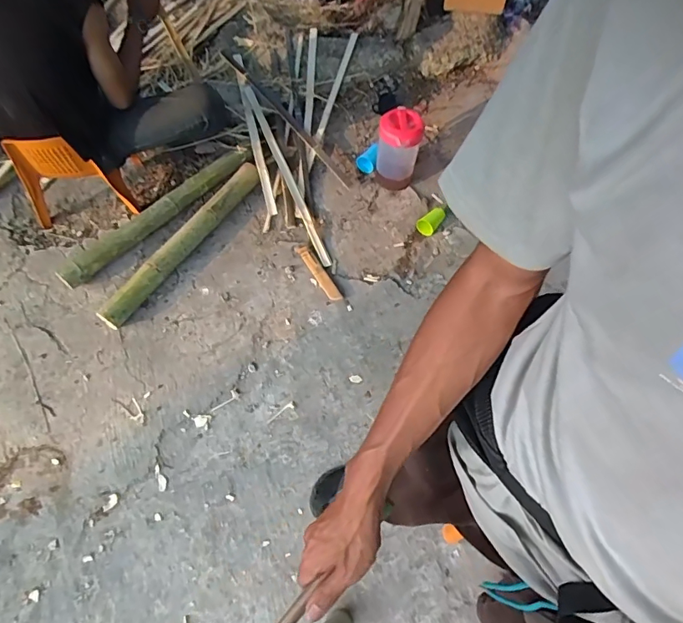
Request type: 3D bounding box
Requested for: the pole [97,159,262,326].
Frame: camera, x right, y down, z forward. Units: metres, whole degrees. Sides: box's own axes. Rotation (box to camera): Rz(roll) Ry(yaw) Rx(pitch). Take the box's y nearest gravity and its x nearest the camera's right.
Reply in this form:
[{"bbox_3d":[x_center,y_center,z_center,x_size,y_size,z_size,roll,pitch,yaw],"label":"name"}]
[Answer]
[{"bbox_3d":[-0.549,-0.264,1.652,0.090,0.106,0.784,30,64,13],"label":"pole"}]

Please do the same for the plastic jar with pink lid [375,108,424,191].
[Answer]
[{"bbox_3d":[0.214,-0.593,1.749,0.149,0.286,0.177,17,62,7],"label":"plastic jar with pink lid"}]

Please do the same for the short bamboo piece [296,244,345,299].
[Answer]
[{"bbox_3d":[-0.080,-0.141,1.655,0.046,0.017,0.264,-28,66,-16],"label":"short bamboo piece"}]

